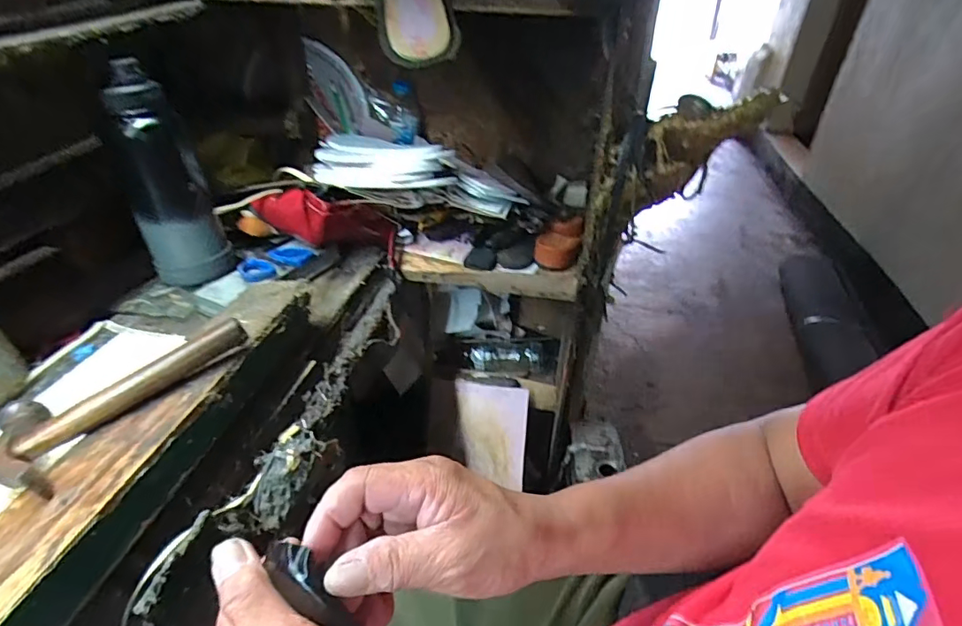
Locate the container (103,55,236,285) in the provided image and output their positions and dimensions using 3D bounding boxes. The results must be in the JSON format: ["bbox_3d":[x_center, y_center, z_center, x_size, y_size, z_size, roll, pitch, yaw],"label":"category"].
[{"bbox_3d":[-0.379,-0.159,0.605,0.086,0.240,0.078,-20,41,-27],"label":"container"}]

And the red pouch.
[{"bbox_3d":[-0.206,-0.128,0.708,0.189,0.069,0.091,9,25,-40],"label":"red pouch"}]

